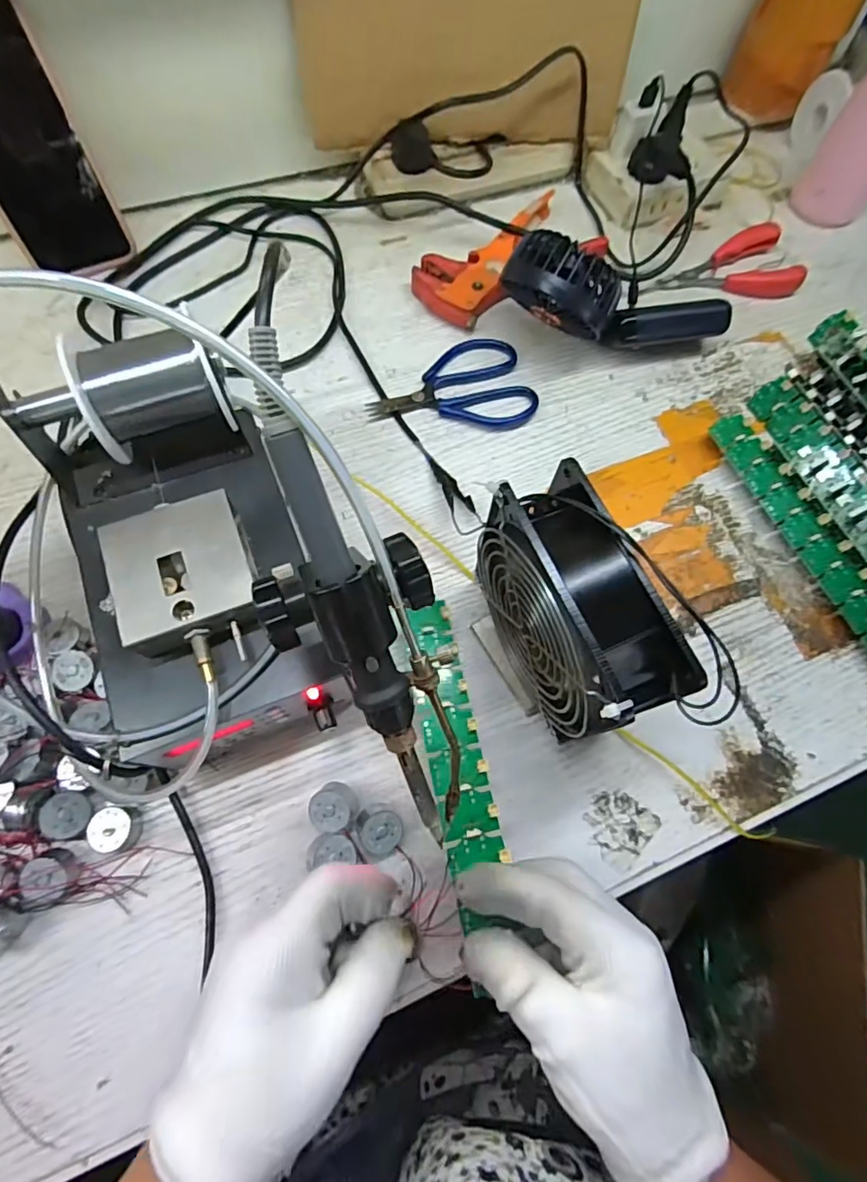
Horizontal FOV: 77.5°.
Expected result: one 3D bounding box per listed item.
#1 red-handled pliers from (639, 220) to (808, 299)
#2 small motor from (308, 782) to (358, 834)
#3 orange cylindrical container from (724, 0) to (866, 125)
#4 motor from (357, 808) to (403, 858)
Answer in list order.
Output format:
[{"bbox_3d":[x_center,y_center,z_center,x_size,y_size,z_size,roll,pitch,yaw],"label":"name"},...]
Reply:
[{"bbox_3d":[0.252,-0.288,0.479,0.136,0.016,0.071,-10,71,-6],"label":"red-handled pliers"},{"bbox_3d":[-0.056,0.121,0.304,0.025,0.017,0.026,-2,70,-3],"label":"small motor"},{"bbox_3d":[0.343,-0.533,0.514,0.084,0.101,0.083,24,71,6],"label":"orange cylindrical container"},{"bbox_3d":[-0.029,0.133,0.298,0.024,0.018,0.022,1,70,-2],"label":"motor"}]

